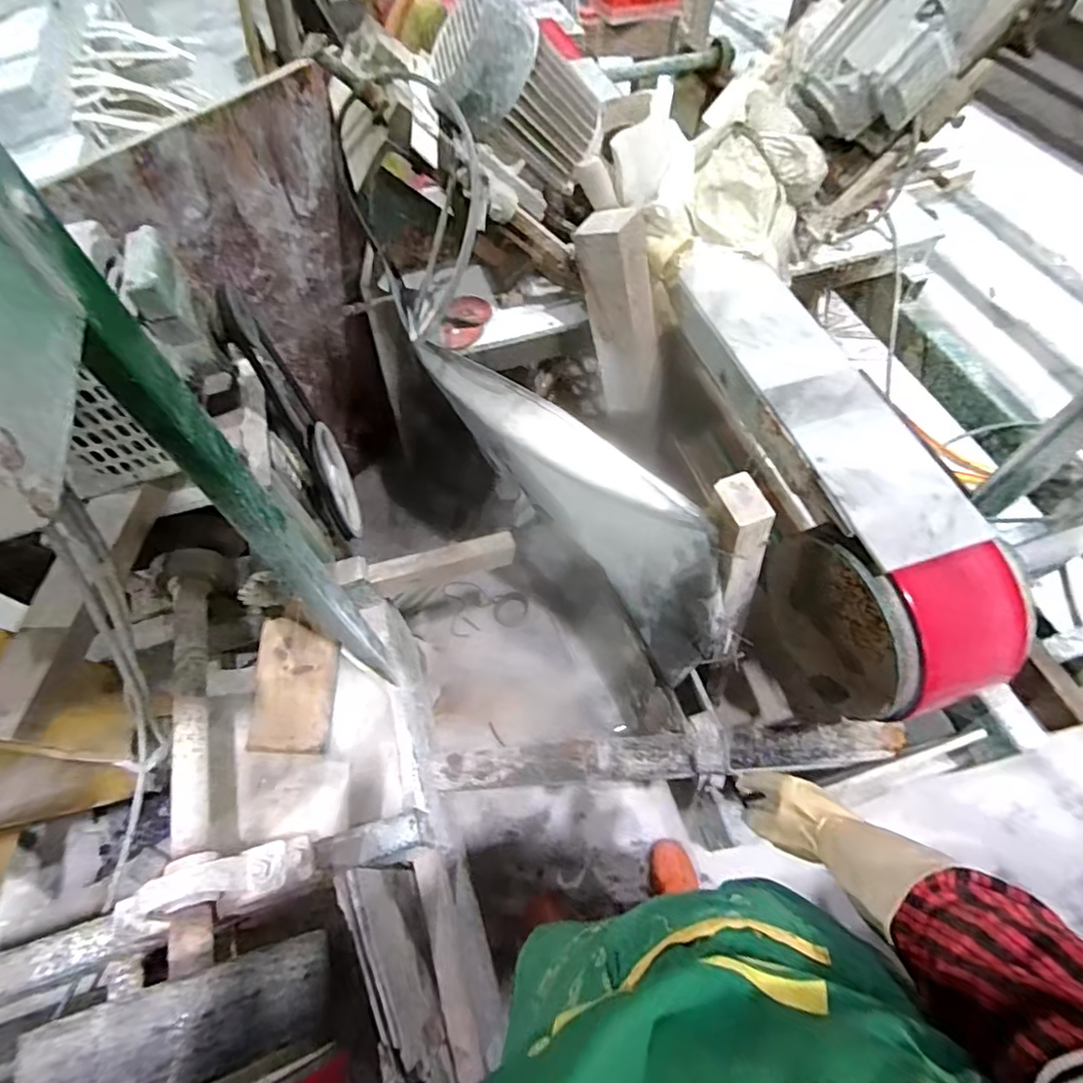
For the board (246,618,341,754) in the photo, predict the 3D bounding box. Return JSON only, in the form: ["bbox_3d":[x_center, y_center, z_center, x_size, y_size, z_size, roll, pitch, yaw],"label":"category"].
[{"bbox_3d":[-0.402,0.236,0.916,0.123,0.026,0.205,5,80,-7],"label":"board"}]

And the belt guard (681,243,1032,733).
[{"bbox_3d":[0.400,-0.122,0.902,0.181,0.309,0.786,-18,63,-3],"label":"belt guard"}]

